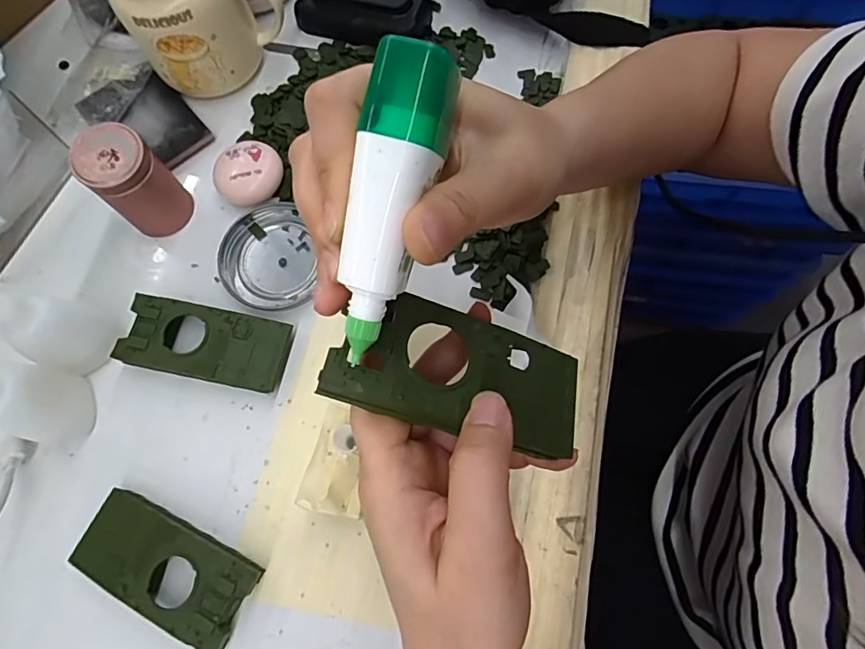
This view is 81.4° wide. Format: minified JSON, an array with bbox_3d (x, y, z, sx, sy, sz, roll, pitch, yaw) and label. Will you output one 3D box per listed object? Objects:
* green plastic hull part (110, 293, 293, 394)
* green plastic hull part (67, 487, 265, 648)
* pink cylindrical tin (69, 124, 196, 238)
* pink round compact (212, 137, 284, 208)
[{"bbox_3d":[-0.146,0.012,0.326,0.103,0.019,0.046,11,73,5],"label":"green plastic hull part"},{"bbox_3d":[-0.152,0.136,0.285,0.104,0.020,0.046,23,74,9],"label":"green plastic hull part"},{"bbox_3d":[-0.196,-0.094,0.334,0.043,0.068,0.040,0,72,2],"label":"pink cylindrical tin"},{"bbox_3d":[-0.133,-0.110,0.365,0.046,0.023,0.049,0,72,2],"label":"pink round compact"}]

